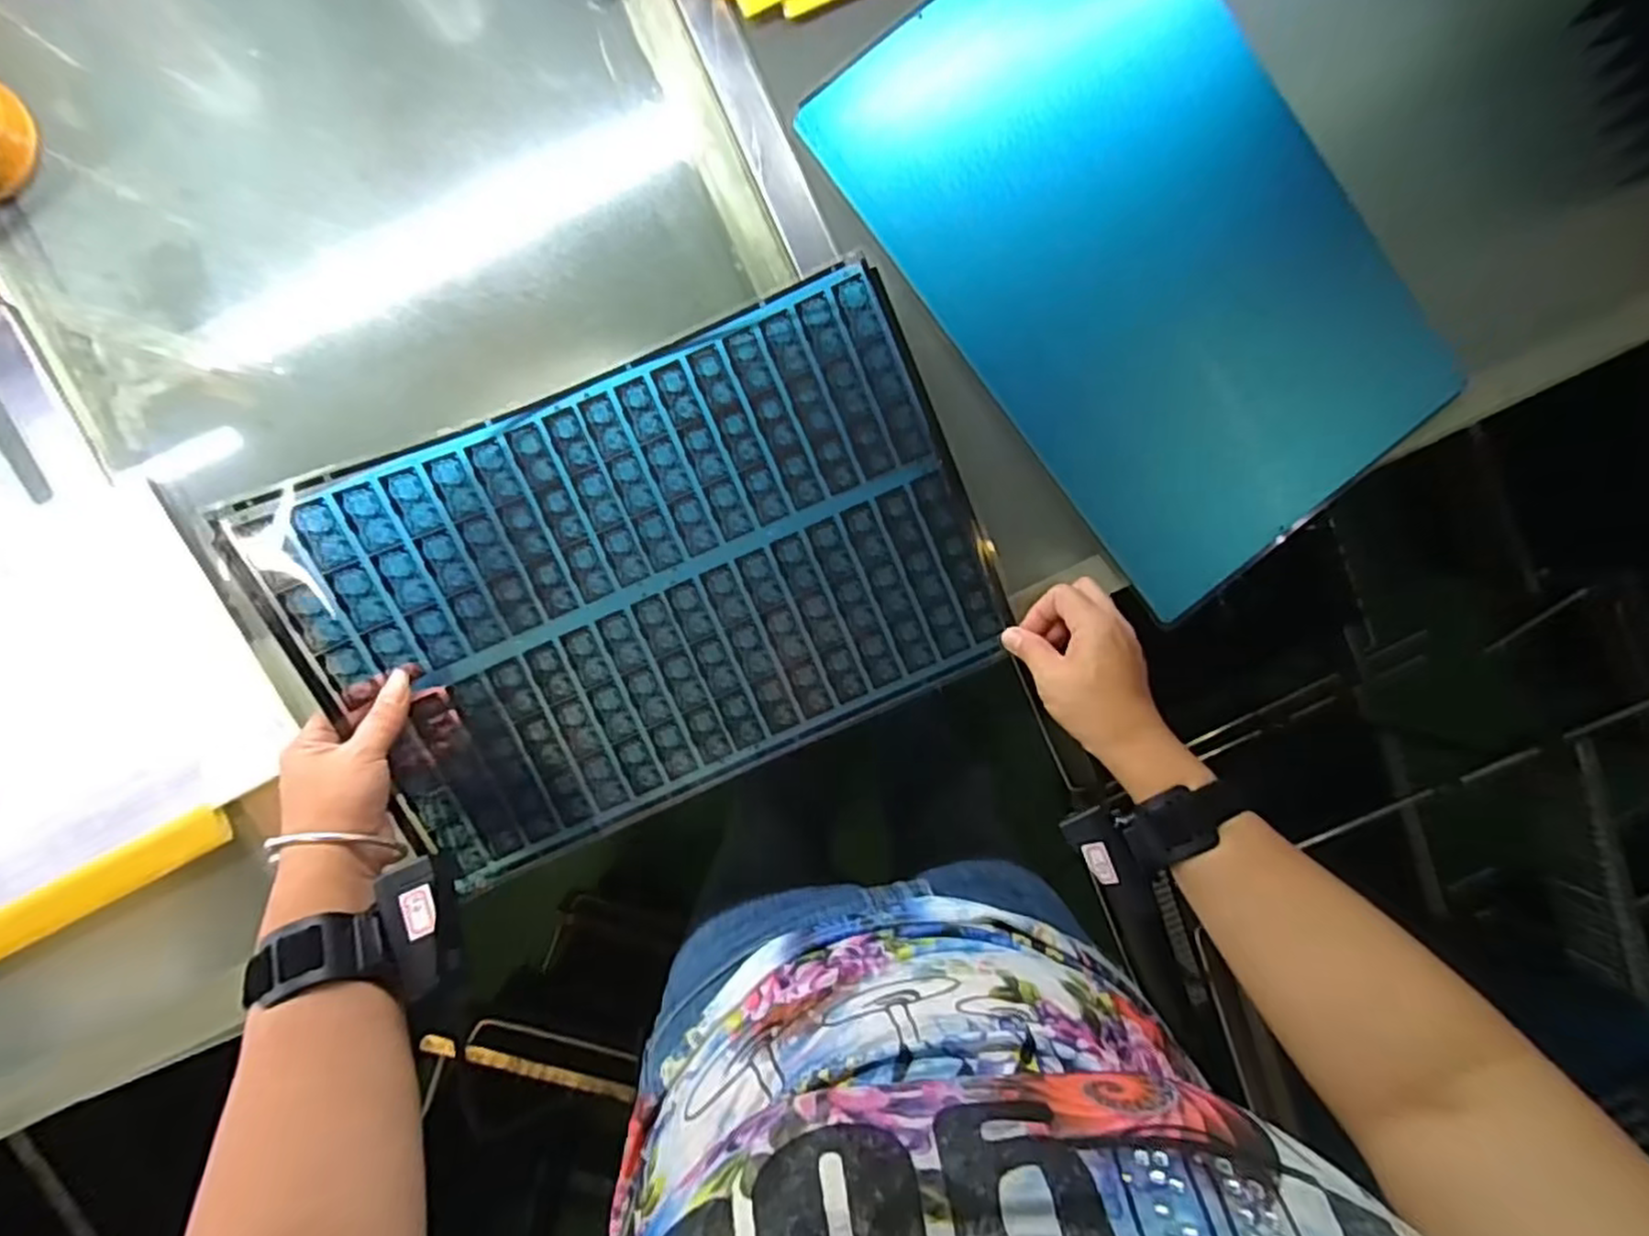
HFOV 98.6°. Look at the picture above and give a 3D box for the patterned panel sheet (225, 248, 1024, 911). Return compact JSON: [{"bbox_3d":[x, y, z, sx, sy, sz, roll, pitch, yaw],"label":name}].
[{"bbox_3d":[-0.105,-0.024,0.469,0.419,0.056,0.281,-25,95,-4],"label":"patterned panel sheet"}]

